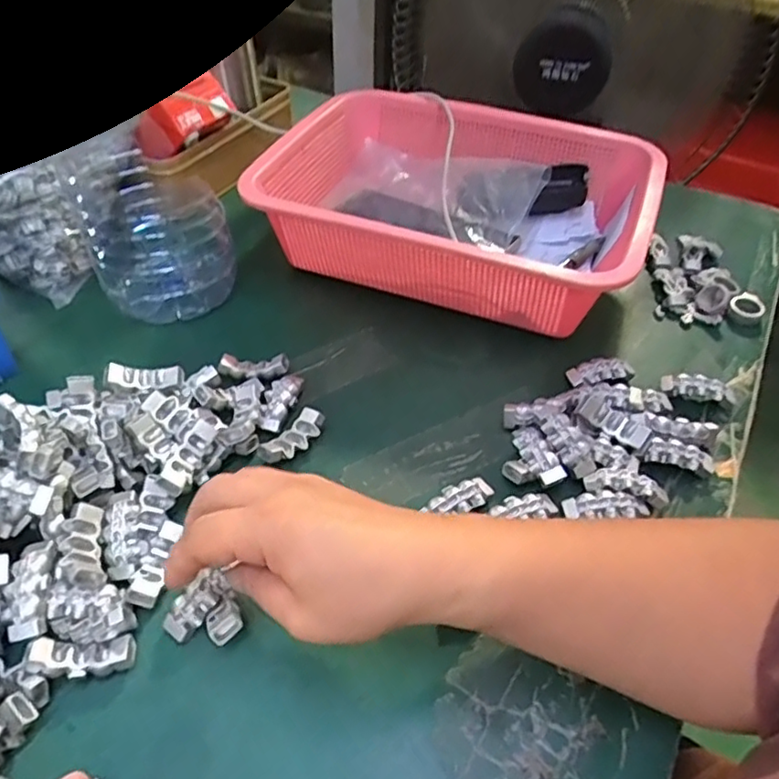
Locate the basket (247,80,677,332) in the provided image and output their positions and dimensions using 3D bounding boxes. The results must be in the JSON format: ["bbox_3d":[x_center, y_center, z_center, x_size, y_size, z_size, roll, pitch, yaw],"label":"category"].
[{"bbox_3d":[0.057,-0.149,0.527,0.292,0.088,0.212,17,50,16],"label":"basket"}]

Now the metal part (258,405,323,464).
[{"bbox_3d":[-0.061,0.031,0.400,0.021,0.013,0.044,27,53,24],"label":"metal part"}]

